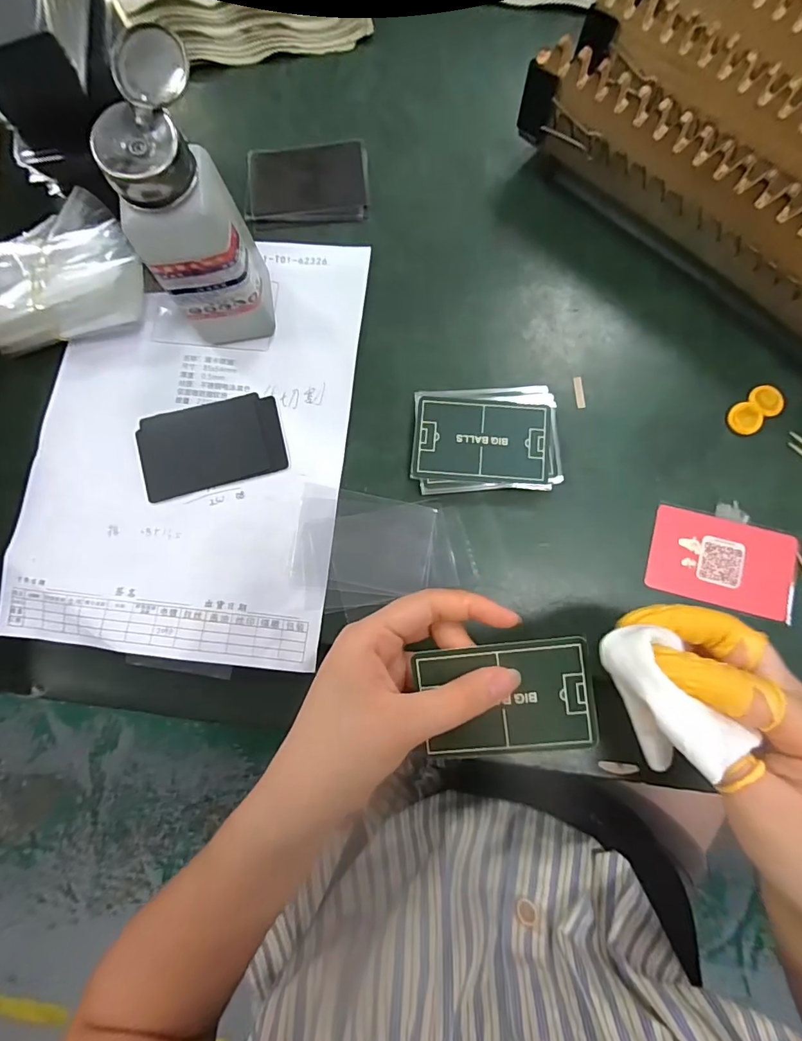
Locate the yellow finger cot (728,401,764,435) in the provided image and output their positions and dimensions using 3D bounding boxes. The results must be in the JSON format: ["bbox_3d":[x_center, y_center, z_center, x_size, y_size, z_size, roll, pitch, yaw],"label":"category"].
[{"bbox_3d":[0.224,-0.067,0.305,0.019,0.005,0.021,5,82,3],"label":"yellow finger cot"}]

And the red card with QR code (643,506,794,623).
[{"bbox_3d":[0.201,0.026,0.292,0.087,0.005,0.055,14,83,4],"label":"red card with QR code"}]

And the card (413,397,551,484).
[{"bbox_3d":[0.052,-0.052,0.299,0.083,0.004,0.052,4,82,3],"label":"card"}]

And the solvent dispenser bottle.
[{"bbox_3d":[-0.120,-0.168,0.270,0.060,0.133,0.074,-11,82,1],"label":"solvent dispenser bottle"}]

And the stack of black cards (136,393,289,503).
[{"bbox_3d":[-0.129,-0.053,0.320,0.098,0.005,0.060,-15,82,0],"label":"stack of black cards"}]

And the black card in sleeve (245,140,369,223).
[{"bbox_3d":[-0.069,-0.251,0.347,0.088,0.004,0.066,-4,81,-5],"label":"black card in sleeve"}]

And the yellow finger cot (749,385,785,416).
[{"bbox_3d":[0.239,-0.078,0.305,0.019,0.004,0.021,-39,82,-3],"label":"yellow finger cot"}]

